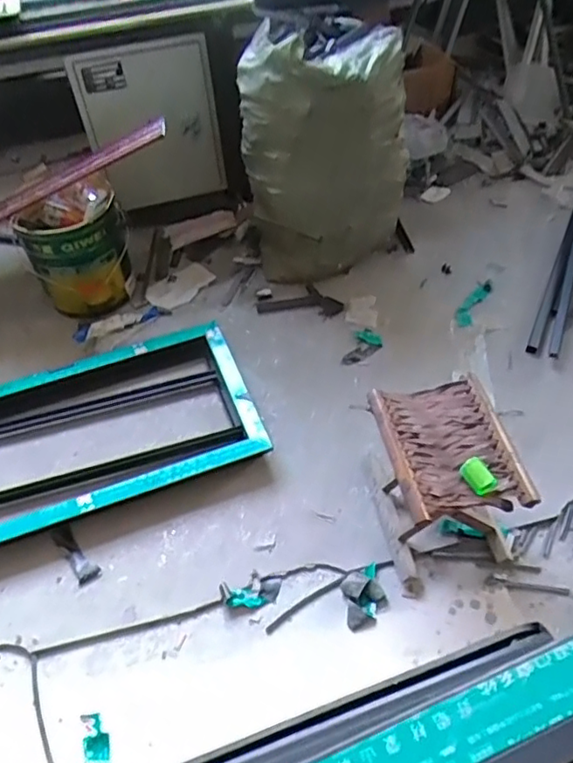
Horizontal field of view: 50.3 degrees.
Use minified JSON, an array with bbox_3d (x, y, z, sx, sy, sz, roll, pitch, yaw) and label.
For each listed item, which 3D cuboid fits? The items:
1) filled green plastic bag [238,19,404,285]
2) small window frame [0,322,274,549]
[{"bbox_3d":[0.125,-0.634,1.844,0.475,0.713,0.412,0,48,3],"label":"filled green plastic bag"},{"bbox_3d":[-0.529,0.142,1.559,0.889,0.070,0.498,-18,50,-13],"label":"small window frame"}]

